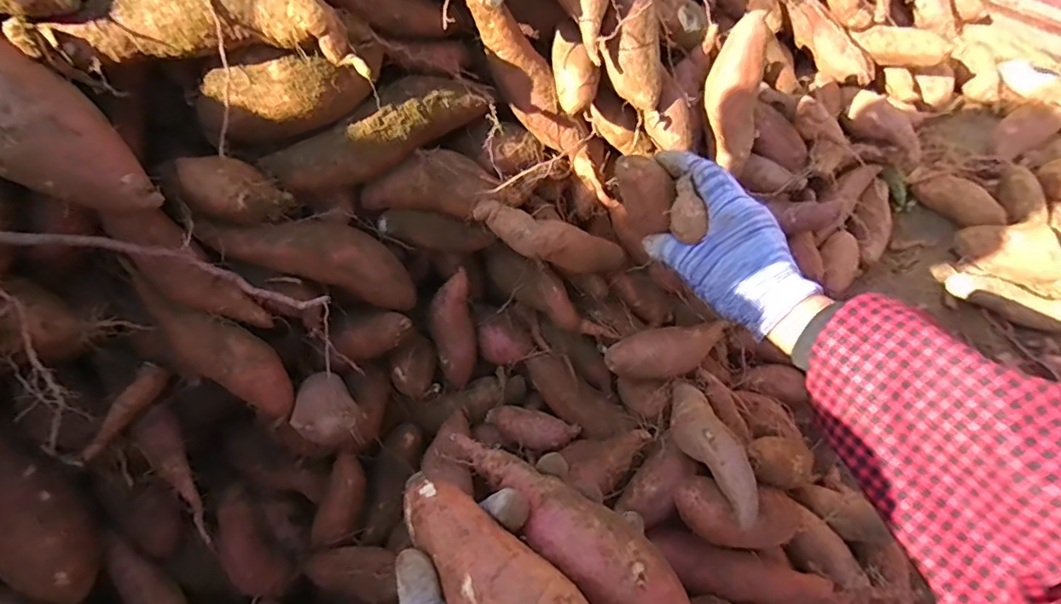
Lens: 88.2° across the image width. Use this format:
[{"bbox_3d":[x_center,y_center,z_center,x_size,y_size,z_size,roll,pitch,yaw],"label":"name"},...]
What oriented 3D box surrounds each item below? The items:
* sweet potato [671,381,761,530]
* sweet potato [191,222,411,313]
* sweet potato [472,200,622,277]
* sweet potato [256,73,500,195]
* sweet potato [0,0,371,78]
[{"bbox_3d":[0.128,0.099,0.406,0.034,0.031,0.134,-11,29,-3],"label":"sweet potato"},{"bbox_3d":[-0.163,-0.037,0.425,0.158,0.039,0.039,16,60,-26],"label":"sweet potato"},{"bbox_3d":[0.024,-0.051,0.471,0.142,0.029,0.034,16,60,-26],"label":"sweet potato"},{"bbox_3d":[-0.119,-0.136,0.431,0.184,0.041,0.042,-33,66,-13],"label":"sweet potato"},{"bbox_3d":[-0.210,-0.177,0.347,0.198,0.048,0.052,-4,63,1],"label":"sweet potato"}]

